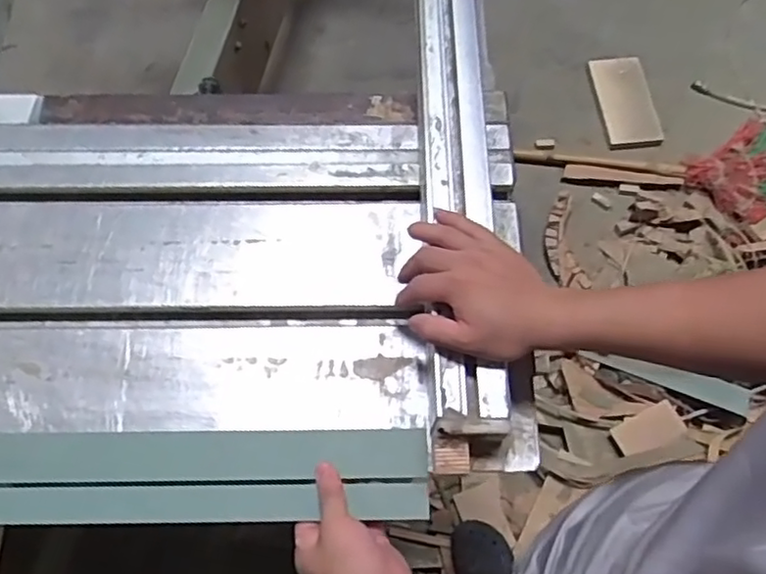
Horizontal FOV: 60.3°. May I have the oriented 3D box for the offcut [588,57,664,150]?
[{"bbox_3d":[0.640,-0.489,1.745,0.138,0.022,0.269,-5,70,-8],"label":"offcut"}]

